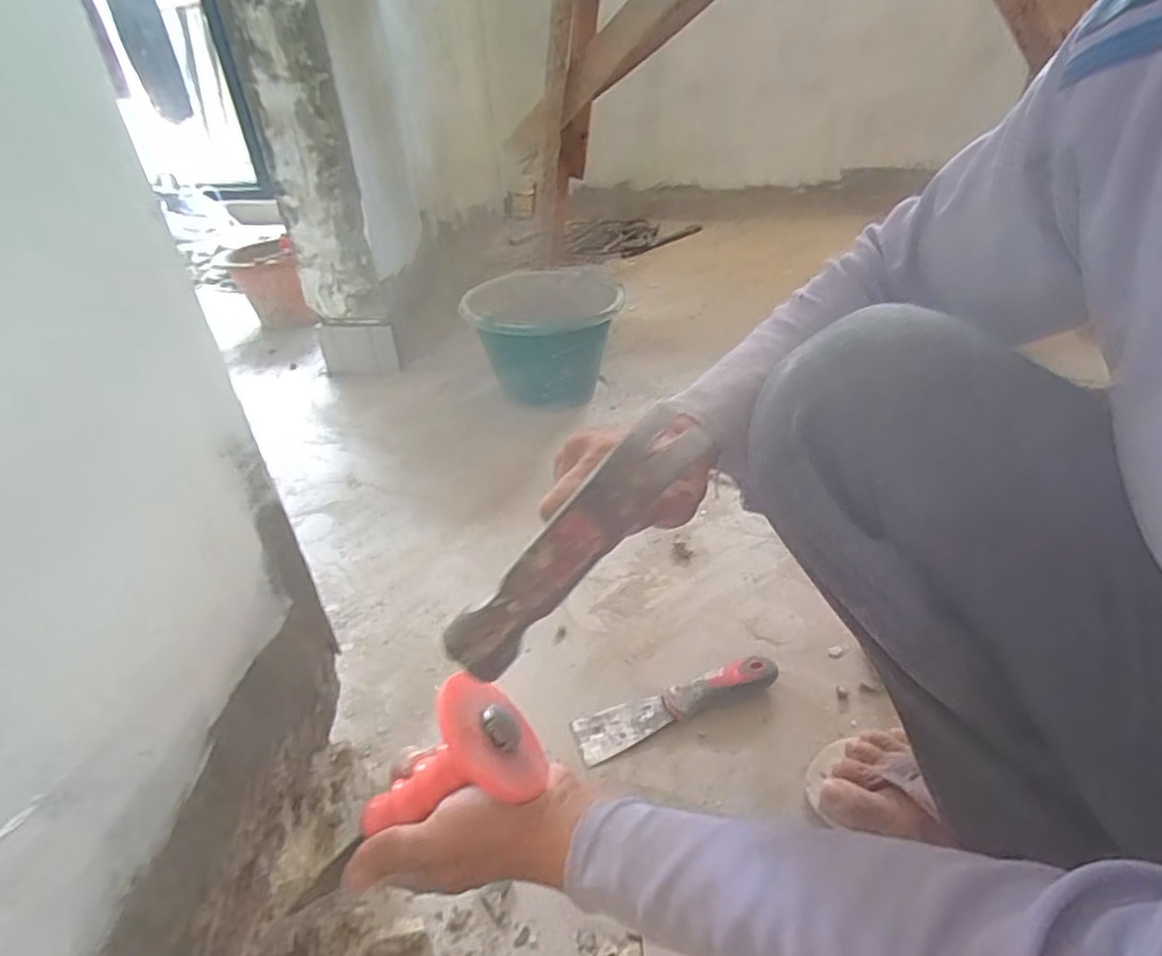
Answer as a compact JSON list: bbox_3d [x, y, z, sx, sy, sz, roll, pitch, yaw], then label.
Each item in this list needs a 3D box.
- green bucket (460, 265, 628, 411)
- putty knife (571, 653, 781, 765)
[{"bbox_3d":[-0.063,-0.230,1.074,0.249,0.191,0.241,-4,36,-3],"label":"green bucket"},{"bbox_3d":[0.090,0.207,0.583,0.196,0.030,0.044,-14,37,-15],"label":"putty knife"}]

